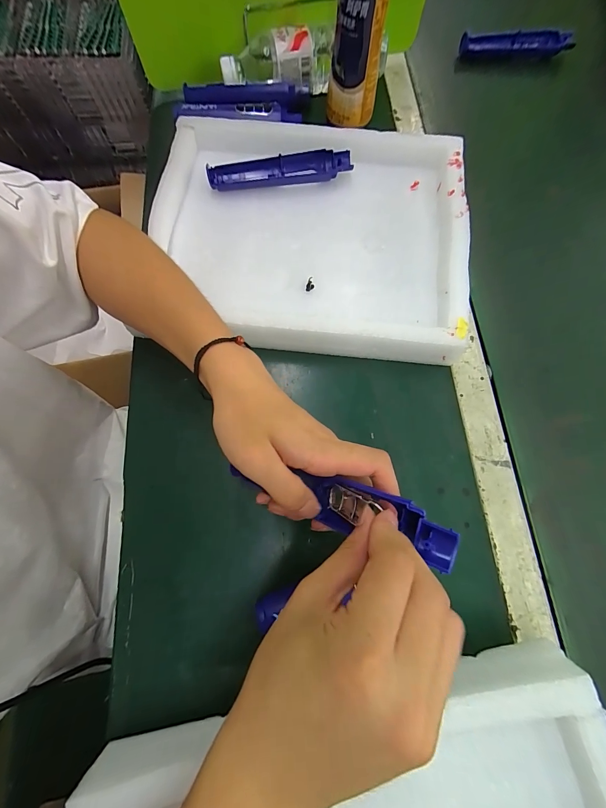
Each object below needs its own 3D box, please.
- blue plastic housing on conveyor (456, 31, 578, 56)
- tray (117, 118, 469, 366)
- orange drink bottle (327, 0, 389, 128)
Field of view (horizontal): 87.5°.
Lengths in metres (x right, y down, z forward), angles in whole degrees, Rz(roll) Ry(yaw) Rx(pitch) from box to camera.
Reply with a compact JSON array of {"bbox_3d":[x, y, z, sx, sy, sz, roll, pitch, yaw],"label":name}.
[{"bbox_3d":[0.330,-0.562,0.496,0.174,0.028,0.026,-5,74,-2],"label":"blue plastic housing on conveyor"},{"bbox_3d":[0.005,-0.195,0.368,0.337,0.057,0.285,4,73,1],"label":"tray"},{"bbox_3d":[0.065,-0.445,0.342,0.062,0.188,0.057,3,73,0],"label":"orange drink bottle"}]

